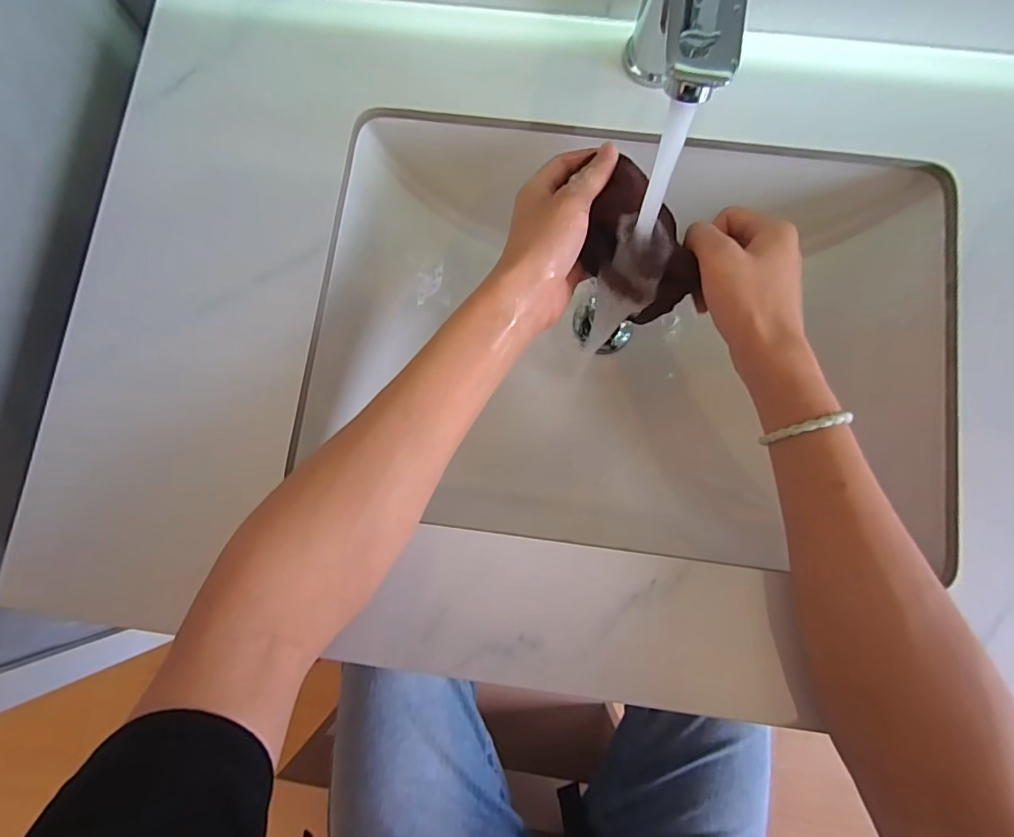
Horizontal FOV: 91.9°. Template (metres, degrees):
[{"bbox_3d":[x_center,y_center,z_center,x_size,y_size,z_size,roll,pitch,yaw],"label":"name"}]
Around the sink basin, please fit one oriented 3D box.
[{"bbox_3d":[0.072,-0.054,0.419,0.411,0.141,0.303,6,81,4],"label":"sink basin"}]

